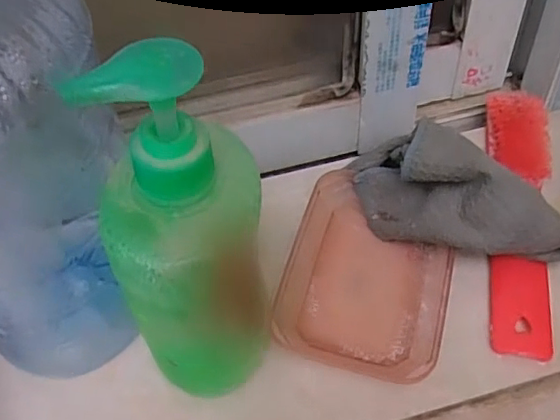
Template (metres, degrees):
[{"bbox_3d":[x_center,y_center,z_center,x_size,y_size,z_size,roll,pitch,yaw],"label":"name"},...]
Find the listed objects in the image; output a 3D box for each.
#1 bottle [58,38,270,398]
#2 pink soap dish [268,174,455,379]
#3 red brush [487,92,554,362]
[{"bbox_3d":[-0.039,0.017,0.250,0.066,0.179,0.069,-8,49,-4],"label":"bottle"},{"bbox_3d":[0.051,0.039,0.339,0.090,0.025,0.121,13,51,14],"label":"pink soap dish"},{"bbox_3d":[0.152,-0.004,0.367,0.039,0.027,0.198,7,50,9],"label":"red brush"}]

